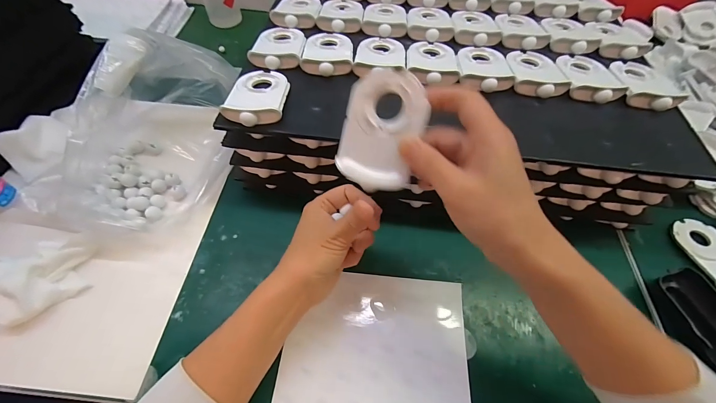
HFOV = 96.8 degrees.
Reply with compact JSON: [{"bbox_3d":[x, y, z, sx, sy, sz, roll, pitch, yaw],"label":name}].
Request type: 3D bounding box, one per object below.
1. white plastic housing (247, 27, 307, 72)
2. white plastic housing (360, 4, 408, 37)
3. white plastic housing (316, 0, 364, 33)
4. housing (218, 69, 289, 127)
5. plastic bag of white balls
[{"bbox_3d":[-0.094,-0.190,0.382,0.059,0.012,0.091,2,56,0],"label":"white plastic housing"},{"bbox_3d":[0.036,-0.248,0.426,0.057,0.014,0.084,4,56,1],"label":"white plastic housing"},{"bbox_3d":[-0.022,-0.254,0.424,0.057,0.014,0.082,5,56,1],"label":"white plastic housing"},{"bbox_3d":[-0.104,-0.113,0.330,0.058,0.014,0.089,1,56,-1],"label":"housing"},{"bbox_3d":[-0.253,-0.101,0.379,0.185,0.127,0.277,8,56,4],"label":"plastic bag of white balls"}]

